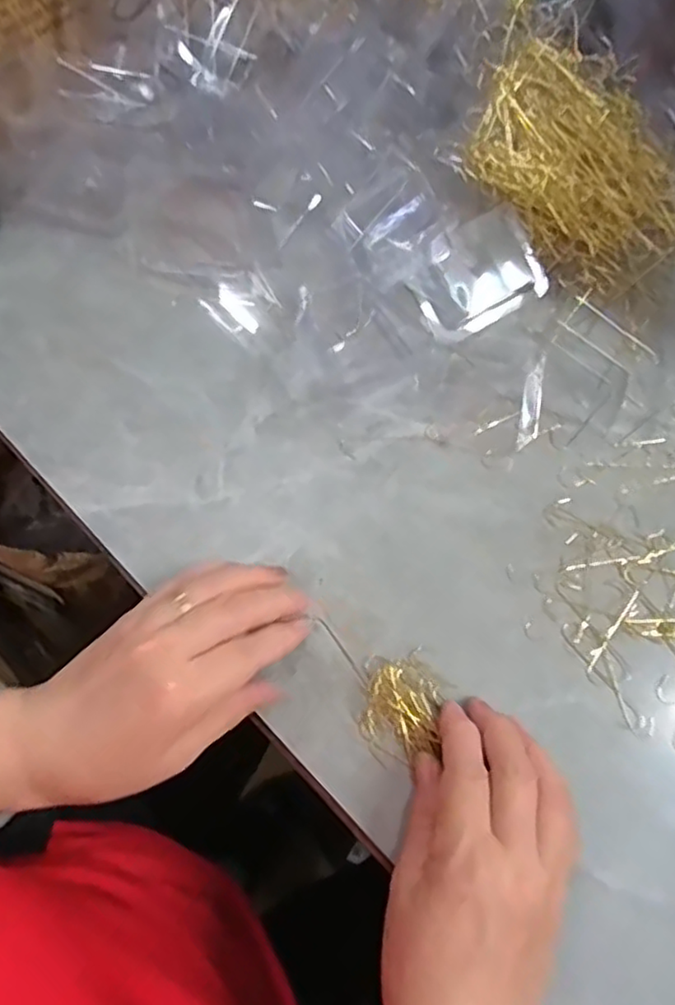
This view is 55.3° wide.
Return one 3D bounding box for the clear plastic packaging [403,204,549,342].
[{"bbox_3d":[0.092,-0.152,0.434,0.083,0.021,0.065,-27,70,-12],"label":"clear plastic packaging"}]

